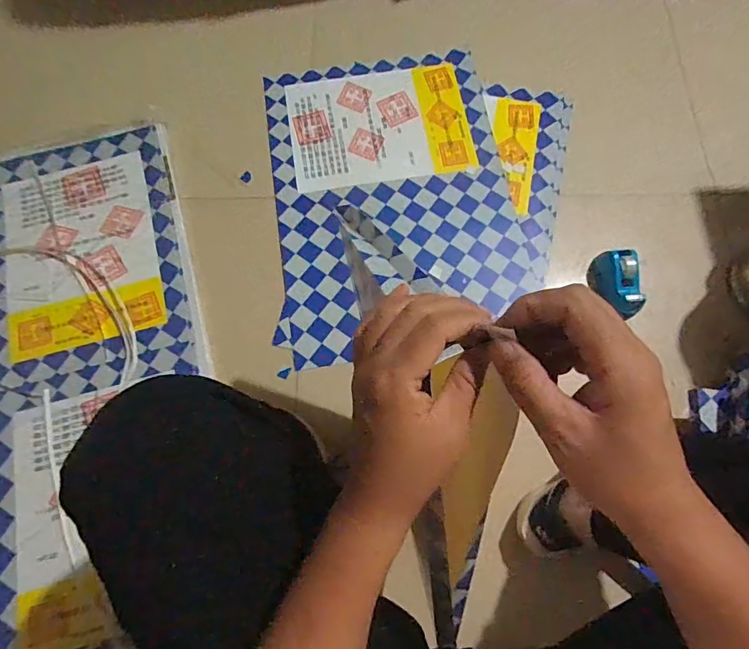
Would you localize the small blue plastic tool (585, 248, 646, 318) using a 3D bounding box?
[{"bbox_3d":[0.421,-0.073,0.799,0.070,0.058,0.116,1,72,0],"label":"small blue plastic tool"}]

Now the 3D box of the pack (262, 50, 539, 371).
[{"bbox_3d":[0.035,-0.262,0.899,0.449,0.011,0.620,-9,72,-3],"label":"pack"}]

